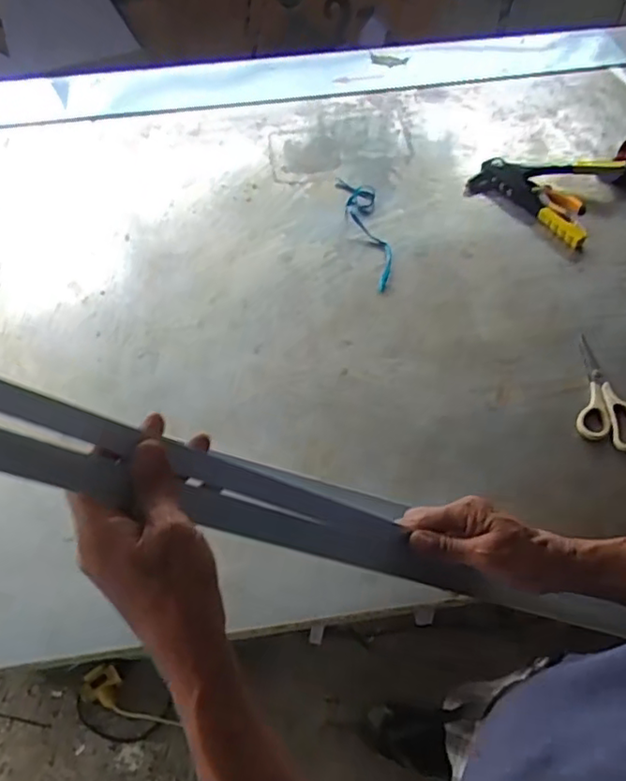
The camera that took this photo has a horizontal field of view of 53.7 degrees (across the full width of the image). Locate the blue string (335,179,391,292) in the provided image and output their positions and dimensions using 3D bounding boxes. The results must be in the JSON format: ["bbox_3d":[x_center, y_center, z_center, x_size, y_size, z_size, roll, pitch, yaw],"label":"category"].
[{"bbox_3d":[0.096,-0.273,1.039,0.061,0.020,0.269,-8,55,-6],"label":"blue string"}]

